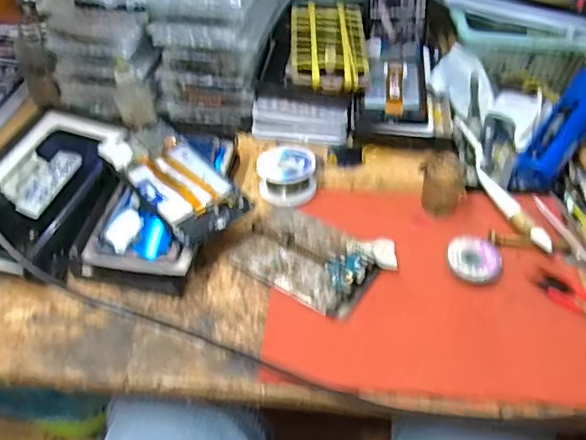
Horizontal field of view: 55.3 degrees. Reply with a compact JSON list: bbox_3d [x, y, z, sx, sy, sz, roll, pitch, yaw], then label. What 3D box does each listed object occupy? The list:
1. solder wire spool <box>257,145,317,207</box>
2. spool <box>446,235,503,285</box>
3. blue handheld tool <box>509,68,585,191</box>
[{"bbox_3d":[-0.006,-0.046,0.538,0.054,0.032,0.055,-1,48,1],"label":"solder wire spool"},{"bbox_3d":[0.153,0.034,0.473,0.045,0.010,0.044,-1,48,1],"label":"spool"},{"bbox_3d":[0.261,-0.088,0.538,0.038,0.037,0.141,34,83,22],"label":"blue handheld tool"}]

